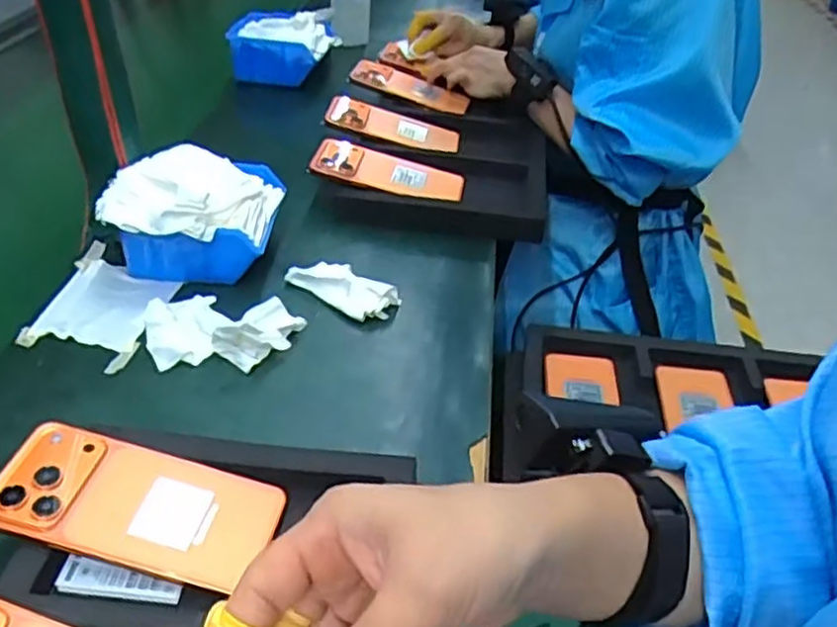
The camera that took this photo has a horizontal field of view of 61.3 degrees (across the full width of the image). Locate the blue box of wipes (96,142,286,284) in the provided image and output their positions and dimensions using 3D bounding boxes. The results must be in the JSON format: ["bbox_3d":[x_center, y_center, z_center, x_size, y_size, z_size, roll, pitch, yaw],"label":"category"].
[{"bbox_3d":[-0.204,-0.089,0.652,0.139,0.087,0.133,4,38,0],"label":"blue box of wipes"}]

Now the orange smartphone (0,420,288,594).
[{"bbox_3d":[-0.167,0.112,0.422,0.160,0.007,0.076,16,41,-2],"label":"orange smartphone"}]

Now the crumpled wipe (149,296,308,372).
[{"bbox_3d":[-0.168,0.011,0.579,0.125,0.027,0.080,12,39,11],"label":"crumpled wipe"}]

